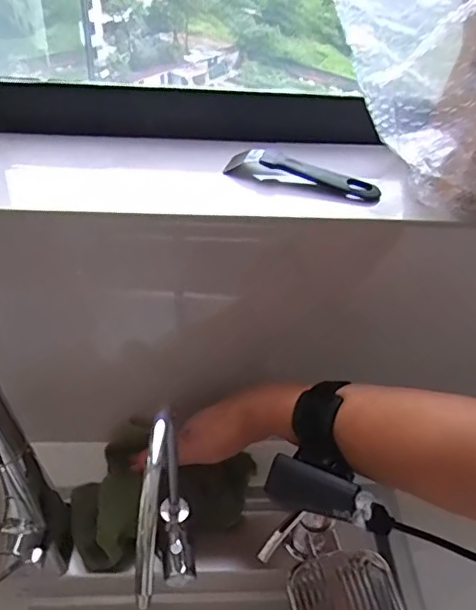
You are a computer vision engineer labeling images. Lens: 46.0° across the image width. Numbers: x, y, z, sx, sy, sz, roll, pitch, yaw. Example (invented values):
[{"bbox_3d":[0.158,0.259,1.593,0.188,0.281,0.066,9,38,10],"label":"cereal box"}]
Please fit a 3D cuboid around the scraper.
[{"bbox_3d":[0.053,-0.105,0.458,0.124,0.027,0.030,18,44,14],"label":"scraper"}]

